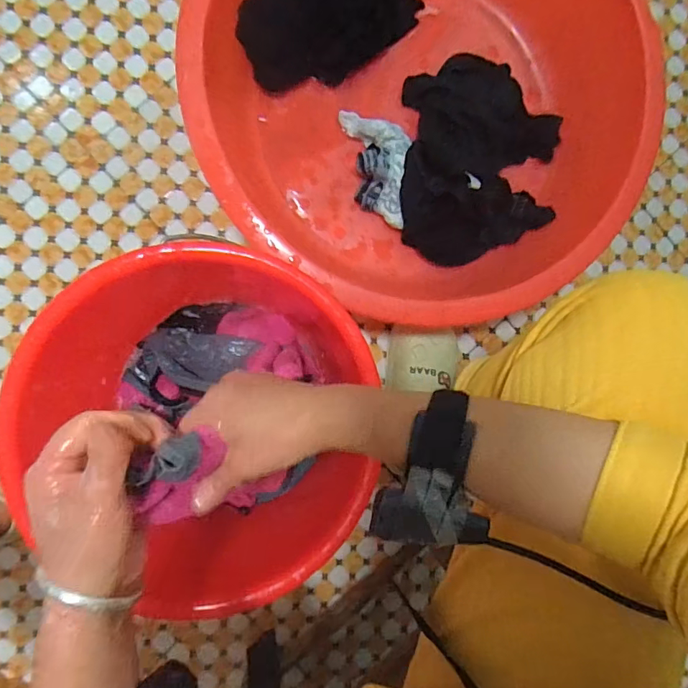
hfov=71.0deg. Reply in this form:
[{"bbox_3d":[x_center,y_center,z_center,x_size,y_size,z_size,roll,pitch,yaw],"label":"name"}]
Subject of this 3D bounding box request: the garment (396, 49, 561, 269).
[{"bbox_3d":[0.200,-0.259,0.689,0.232,0.060,0.288,4,89,-8],"label":"garment"}]

